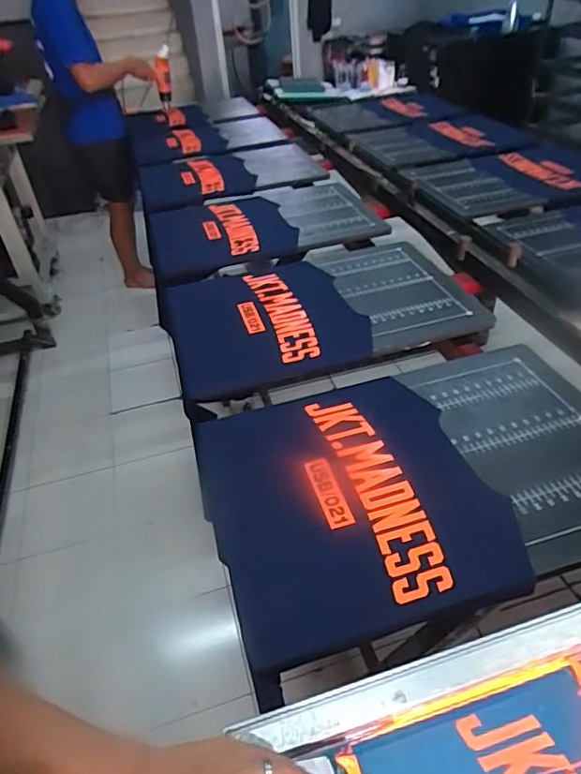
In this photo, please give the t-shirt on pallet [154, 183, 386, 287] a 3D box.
[{"bbox_3d":[-0.074,-0.462,1.470,0.616,0.044,0.481,-14,40,-9],"label":"t-shirt on pallet"}]

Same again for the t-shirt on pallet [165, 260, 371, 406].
[{"bbox_3d":[-0.060,-0.140,1.089,0.373,0.034,0.428,-15,40,-10],"label":"t-shirt on pallet"}]

